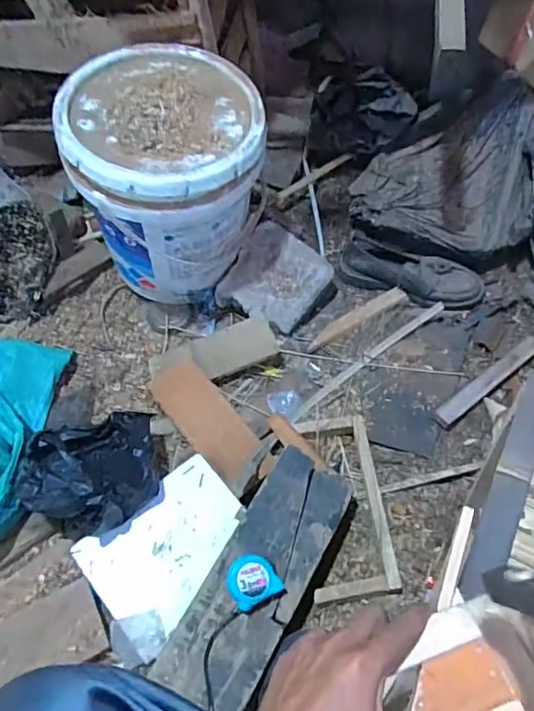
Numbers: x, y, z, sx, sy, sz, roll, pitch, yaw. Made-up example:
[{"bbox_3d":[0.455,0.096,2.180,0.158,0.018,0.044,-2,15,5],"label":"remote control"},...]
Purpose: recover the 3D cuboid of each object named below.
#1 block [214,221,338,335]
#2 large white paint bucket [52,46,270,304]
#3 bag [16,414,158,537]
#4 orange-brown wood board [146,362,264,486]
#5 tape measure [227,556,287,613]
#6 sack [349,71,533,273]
[{"bbox_3d":[0.023,-0.134,1.016,0.183,0.090,0.174,36,87,4],"label":"block"},{"bbox_3d":[-0.143,-0.271,0.901,0.277,0.354,0.286,-2,55,3],"label":"large white paint bucket"},{"bbox_3d":[-0.244,0.151,0.756,0.155,0.149,0.193,33,64,24],"label":"bag"},{"bbox_3d":[-0.099,0.097,0.843,0.087,0.017,0.212,-43,70,-6],"label":"orange-brown wood board"},{"bbox_3d":[-0.018,0.277,0.658,0.060,0.033,0.057,-23,56,-11],"label":"tape measure"},{"bbox_3d":[0.345,-0.341,1.044,0.330,0.254,0.277,12,57,13],"label":"sack"}]

